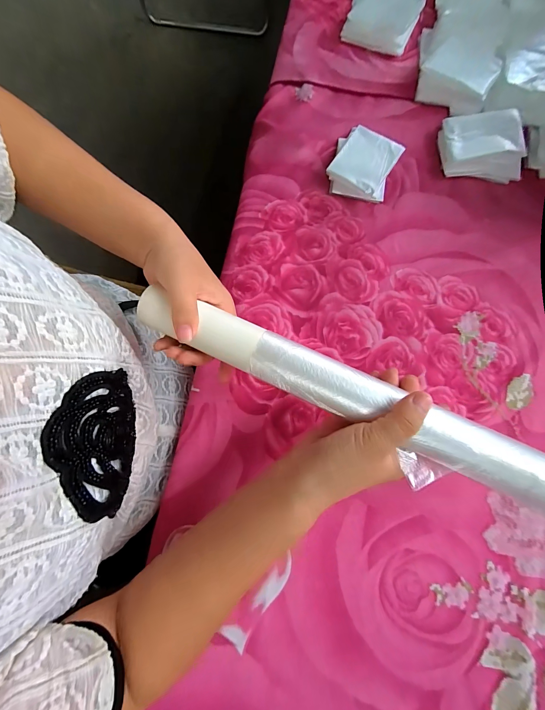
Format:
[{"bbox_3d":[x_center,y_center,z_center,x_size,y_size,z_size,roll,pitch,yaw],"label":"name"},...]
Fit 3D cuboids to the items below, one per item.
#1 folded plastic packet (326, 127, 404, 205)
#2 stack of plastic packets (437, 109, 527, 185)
[{"bbox_3d":[0.112,-0.236,0.351,0.075,0.027,0.081,19,80,3],"label":"folded plastic packet"},{"bbox_3d":[0.256,-0.256,0.351,0.091,0.035,0.068,4,80,0],"label":"stack of plastic packets"}]

